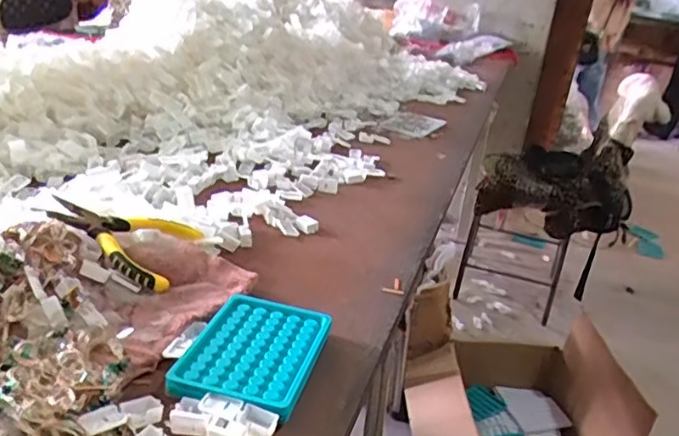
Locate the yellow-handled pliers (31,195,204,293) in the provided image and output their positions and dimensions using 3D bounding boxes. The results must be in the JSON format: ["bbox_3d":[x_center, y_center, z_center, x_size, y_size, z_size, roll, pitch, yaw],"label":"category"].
[{"bbox_3d":[-0.219,0.016,0.606,0.145,0.016,0.093,21,35,0],"label":"yellow-handled pliers"}]

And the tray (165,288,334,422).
[{"bbox_3d":[-0.069,0.111,0.506,0.098,0.018,0.132,11,26,10],"label":"tray"}]

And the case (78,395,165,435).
[{"bbox_3d":[-0.149,0.137,0.425,0.054,0.010,0.020,-11,30,-32],"label":"case"}]

